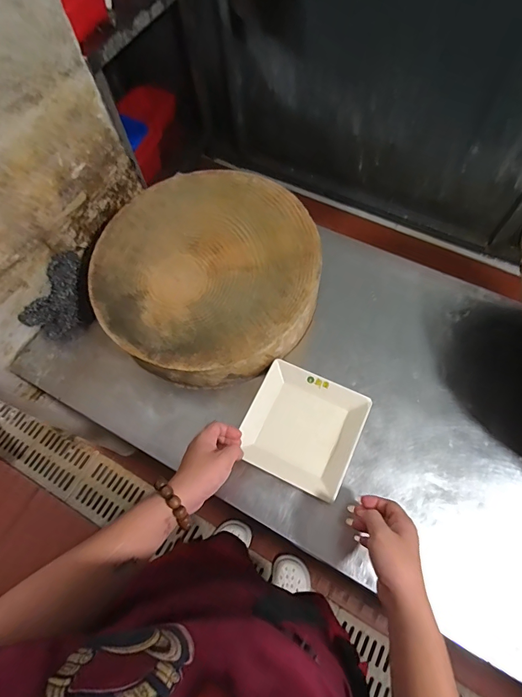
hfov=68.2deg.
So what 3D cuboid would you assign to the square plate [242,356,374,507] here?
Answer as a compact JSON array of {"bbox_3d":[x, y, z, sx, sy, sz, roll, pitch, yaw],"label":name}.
[{"bbox_3d":[0.071,0.134,0.664,0.184,0.021,0.184,23,69,13],"label":"square plate"}]

